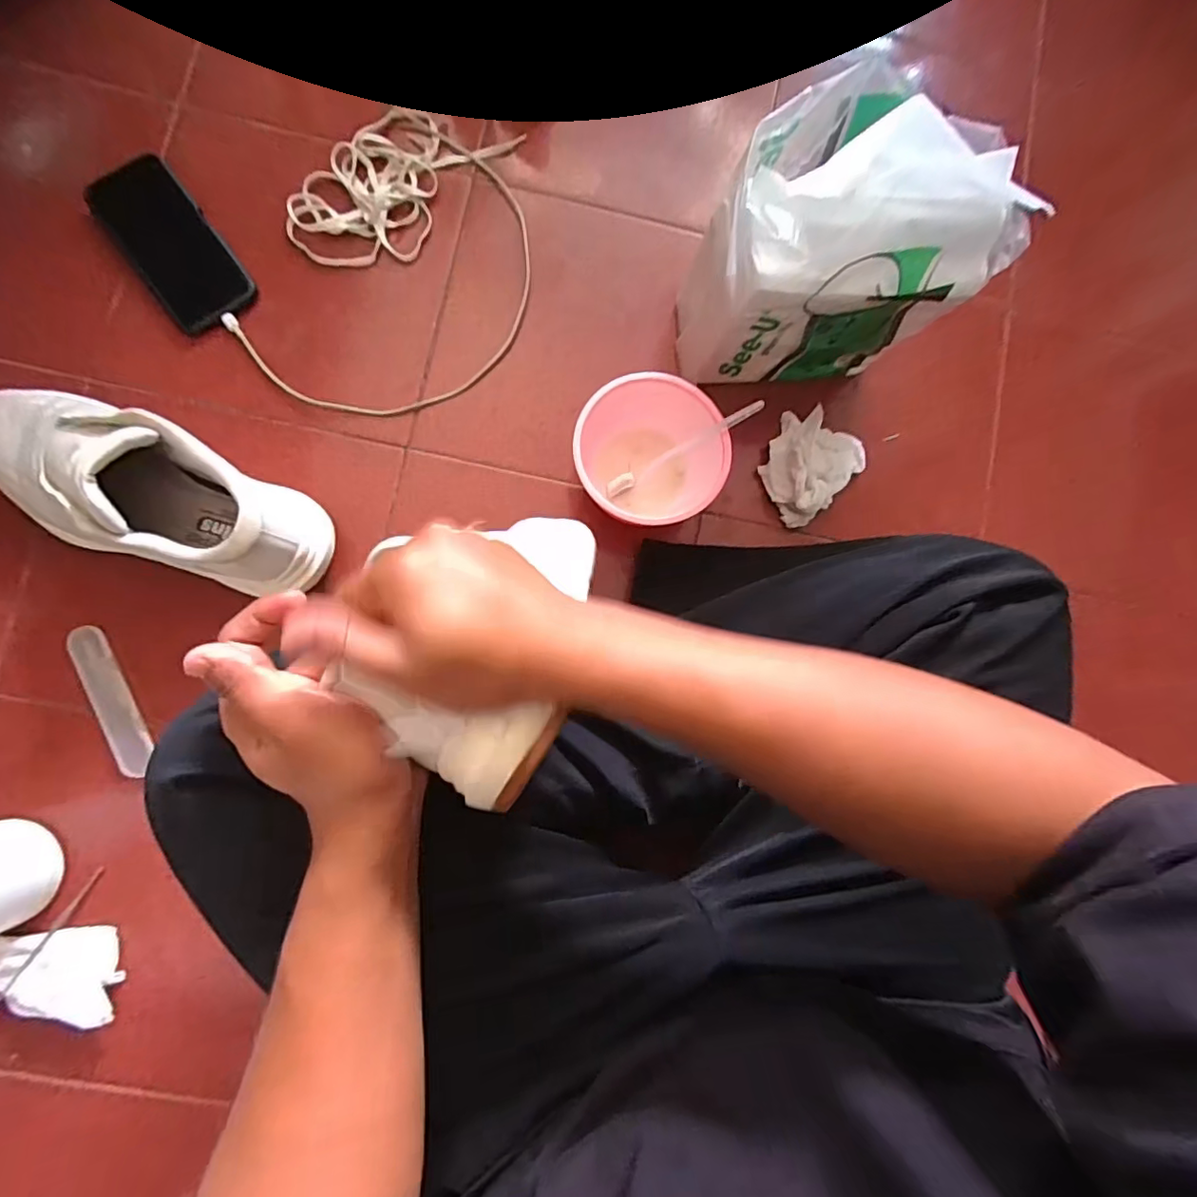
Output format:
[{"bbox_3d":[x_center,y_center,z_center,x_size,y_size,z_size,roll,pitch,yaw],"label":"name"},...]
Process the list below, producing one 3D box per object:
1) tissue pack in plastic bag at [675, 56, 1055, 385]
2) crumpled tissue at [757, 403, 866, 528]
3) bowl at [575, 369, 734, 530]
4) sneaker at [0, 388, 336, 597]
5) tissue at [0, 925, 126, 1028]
[{"bbox_3d":[0.199,-0.293,0.478,0.221,0.237,0.130,-10,86,-6],"label":"tissue pack in plastic bag"},{"bbox_3d":[0.213,-0.140,0.564,0.089,0.045,0.107,45,83,0],"label":"crumpled tissue"},{"bbox_3d":[0.045,-0.130,0.528,0.135,0.077,0.127,0,85,-5],"label":"bowl"},{"bbox_3d":[-0.381,-0.097,0.463,0.285,0.133,0.101,26,82,-1],"label":"sneaker"},{"bbox_3d":[-0.458,0.316,0.470,0.104,0.034,0.068,-1,84,-5],"label":"tissue"}]

